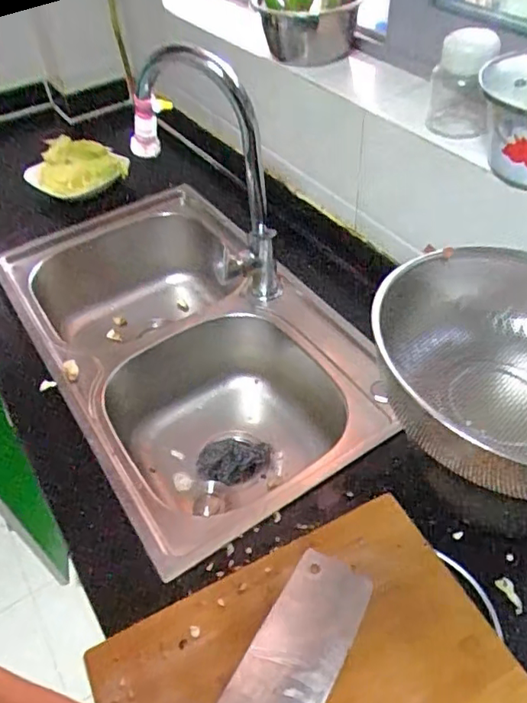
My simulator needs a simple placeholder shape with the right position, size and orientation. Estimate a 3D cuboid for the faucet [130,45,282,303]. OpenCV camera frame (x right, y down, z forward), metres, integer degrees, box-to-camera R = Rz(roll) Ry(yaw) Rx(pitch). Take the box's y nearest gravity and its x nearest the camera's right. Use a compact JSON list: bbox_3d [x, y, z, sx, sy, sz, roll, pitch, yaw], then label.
[{"bbox_3d":[-0.083,-0.252,0.831,0.095,0.349,0.228,-38,55,-26],"label":"faucet"}]

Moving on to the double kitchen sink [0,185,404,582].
[{"bbox_3d":[-0.139,-0.006,0.936,0.399,0.223,0.731,-28,52,-20],"label":"double kitchen sink"}]

